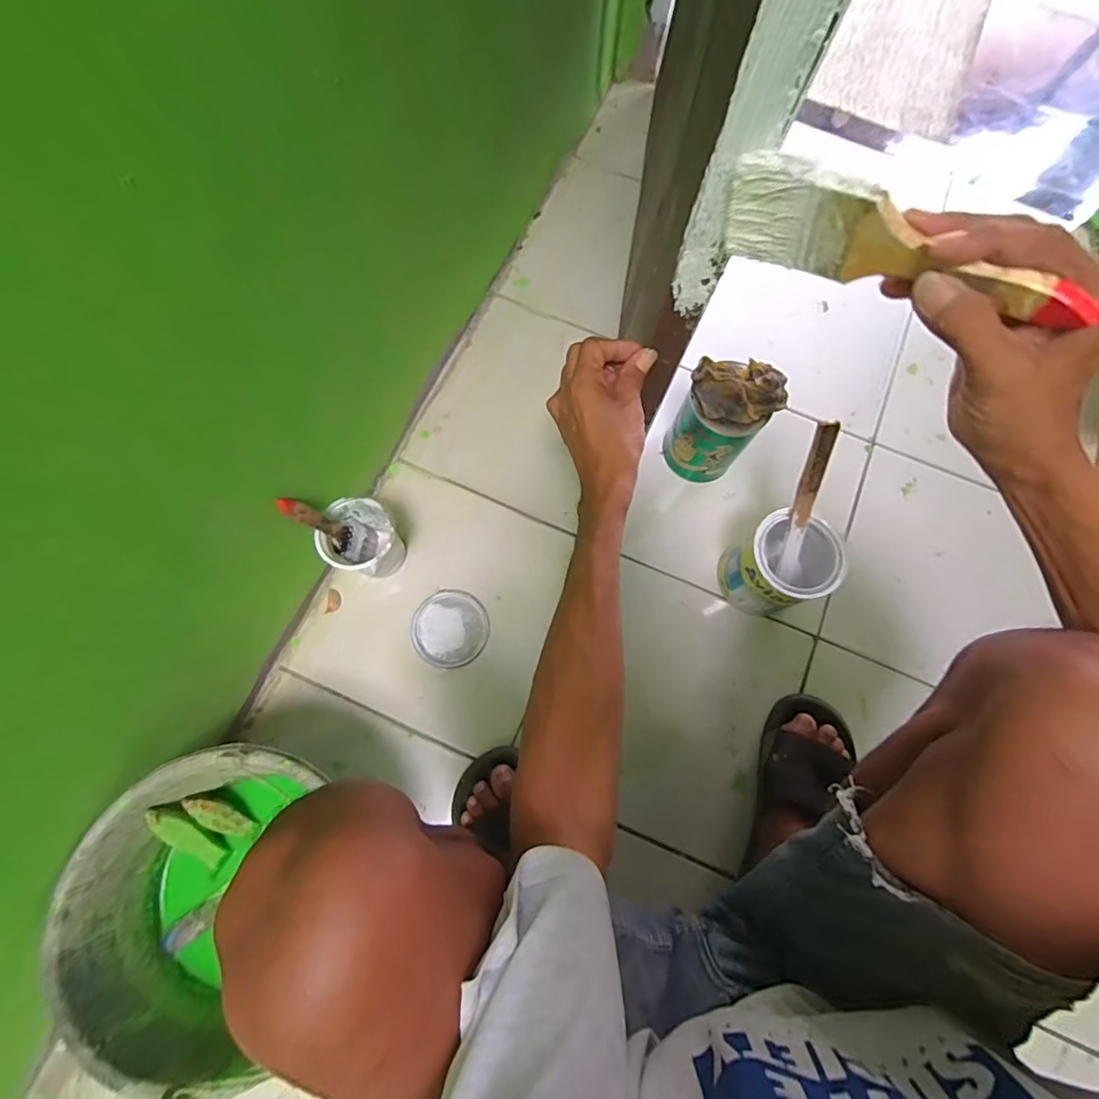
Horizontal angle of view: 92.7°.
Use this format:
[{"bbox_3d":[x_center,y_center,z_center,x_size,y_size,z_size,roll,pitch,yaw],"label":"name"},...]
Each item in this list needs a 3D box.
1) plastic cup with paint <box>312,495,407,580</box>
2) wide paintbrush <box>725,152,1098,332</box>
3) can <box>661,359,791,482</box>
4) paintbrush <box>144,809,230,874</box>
[{"bbox_3d":[-0.223,-0.008,0.634,0.083,0.102,0.082,1,75,-3],"label":"plastic cup with paint"},{"bbox_3d":[0.173,-0.151,0.269,0.172,0.057,0.012,32,74,17],"label":"wide paintbrush"},{"bbox_3d":[0.213,-0.163,0.670,0.107,0.166,0.103,1,75,-3],"label":"can"},{"bbox_3d":[-0.339,0.271,0.490,0.022,0.009,0.090,-37,118,-12],"label":"paintbrush"}]

